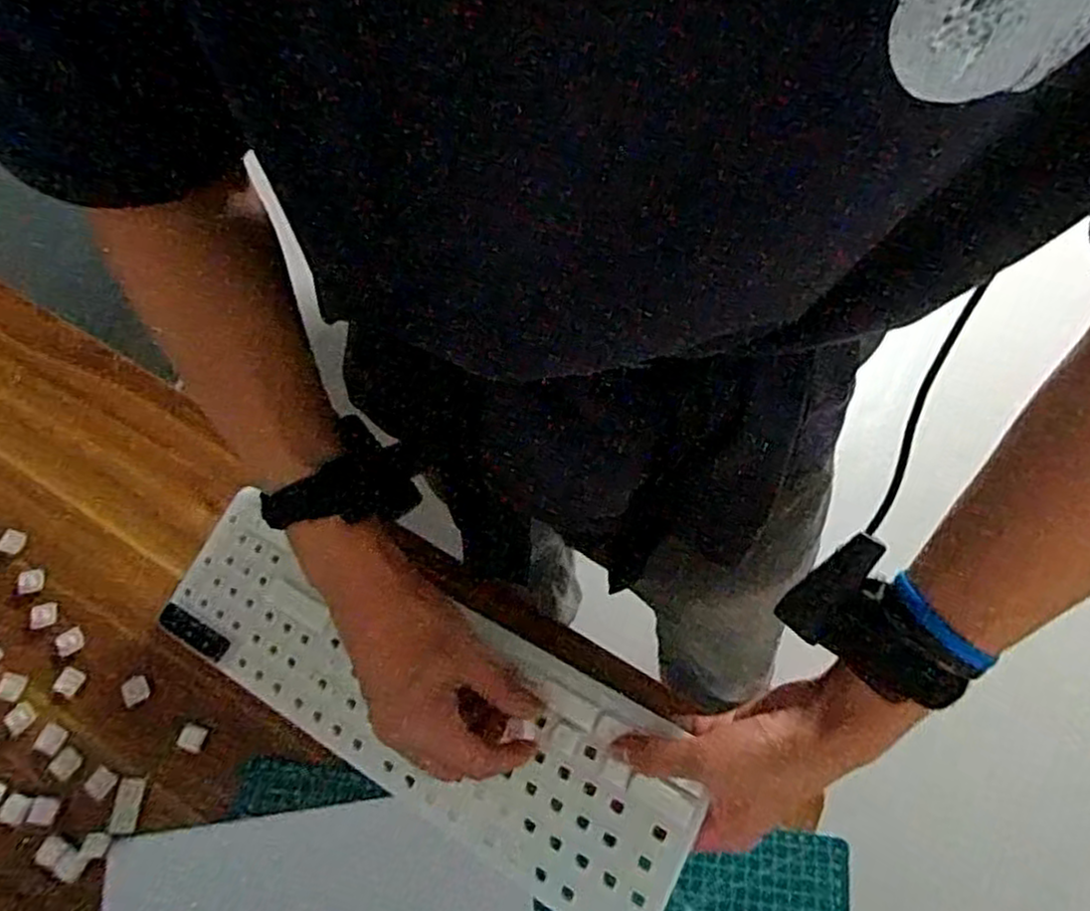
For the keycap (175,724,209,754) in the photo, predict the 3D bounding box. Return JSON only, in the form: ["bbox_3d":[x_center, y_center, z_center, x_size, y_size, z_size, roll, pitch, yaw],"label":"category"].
[{"bbox_3d":[-0.269,0.215,0.564,0.020,0.005,0.019,13,65,7],"label":"keycap"}]

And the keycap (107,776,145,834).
[{"bbox_3d":[-0.307,0.257,0.545,0.019,0.004,0.037,4,64,2],"label":"keycap"}]

